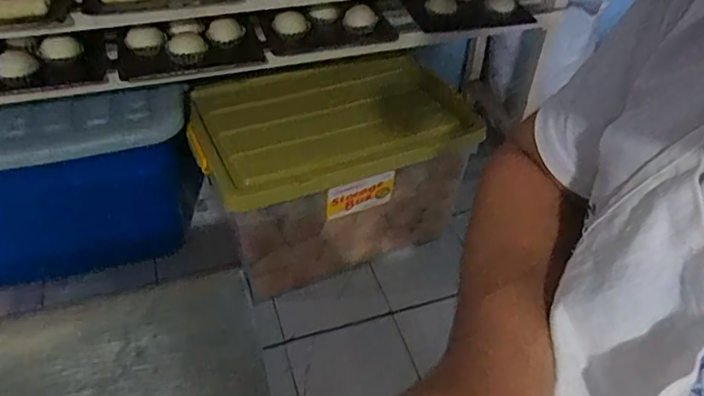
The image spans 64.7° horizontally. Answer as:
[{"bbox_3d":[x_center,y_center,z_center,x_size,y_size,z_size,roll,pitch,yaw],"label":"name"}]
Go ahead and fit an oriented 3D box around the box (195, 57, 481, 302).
[{"bbox_3d":[-0.059,-0.105,1.581,0.716,0.431,0.442,-20,49,-21],"label":"box"}]

